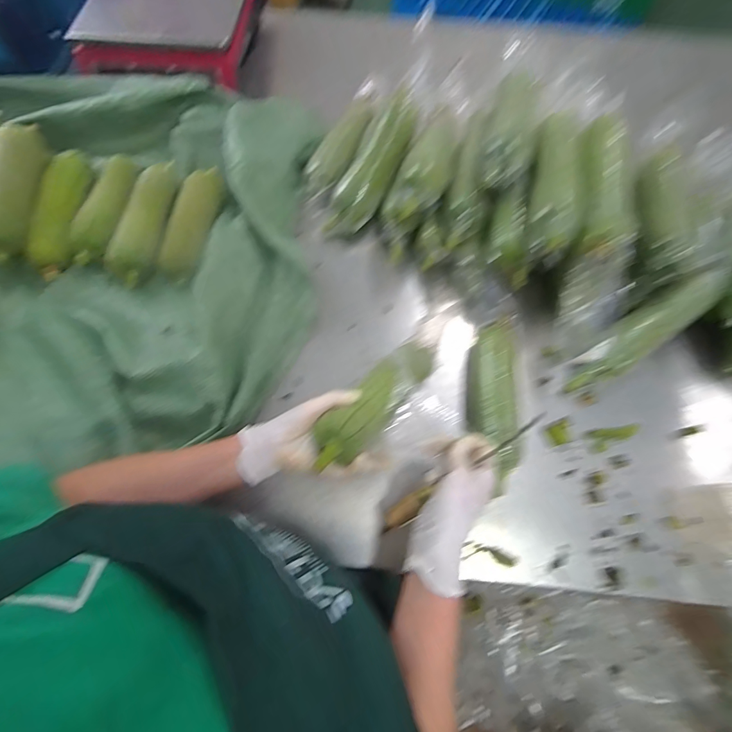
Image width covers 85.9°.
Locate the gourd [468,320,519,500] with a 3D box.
[{"bbox_3d":[0.163,0.051,0.521,0.050,0.062,0.217,4,70,0],"label":"gourd"}]

